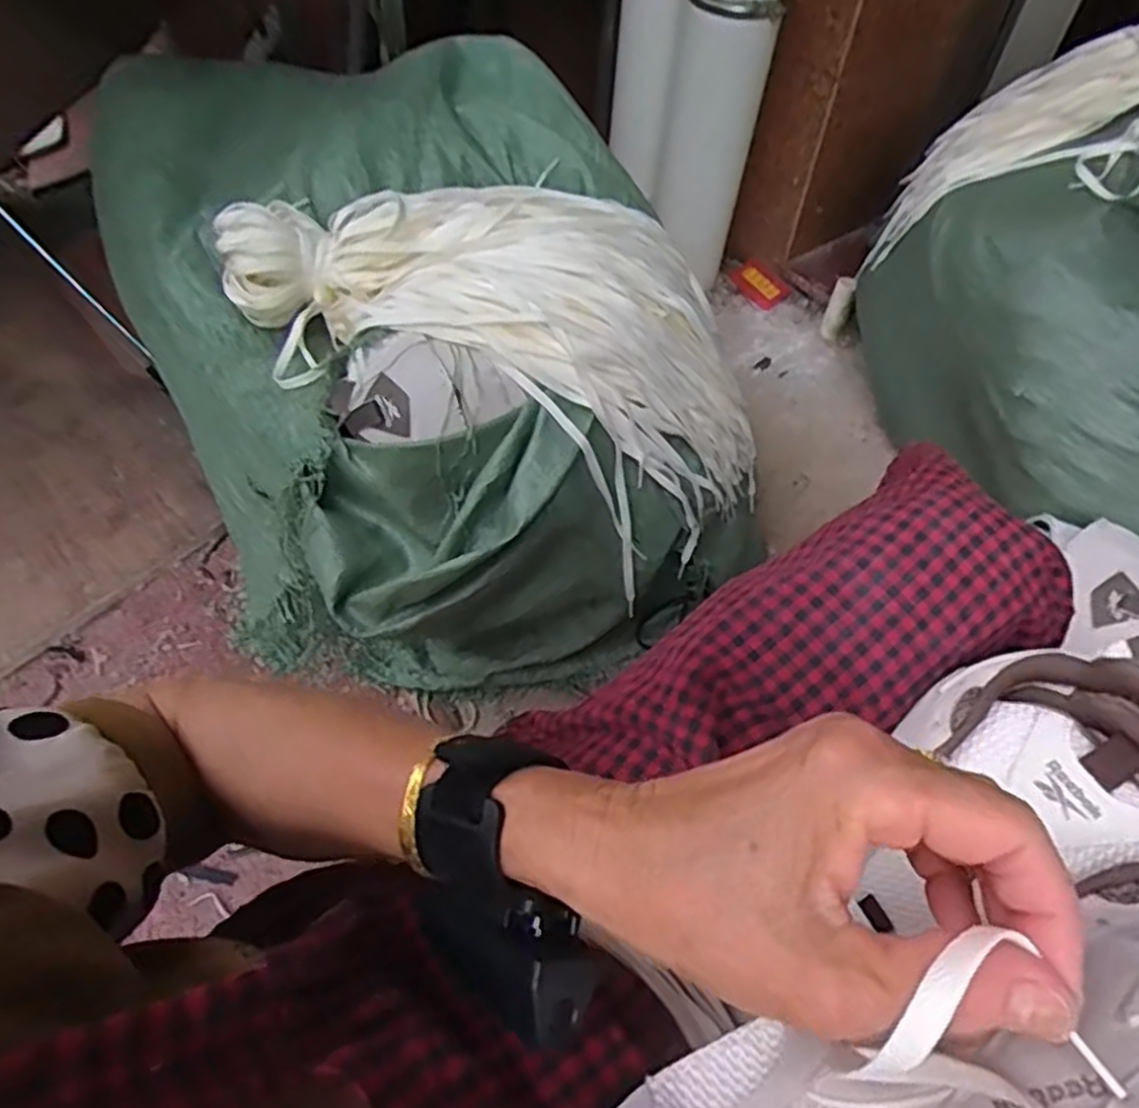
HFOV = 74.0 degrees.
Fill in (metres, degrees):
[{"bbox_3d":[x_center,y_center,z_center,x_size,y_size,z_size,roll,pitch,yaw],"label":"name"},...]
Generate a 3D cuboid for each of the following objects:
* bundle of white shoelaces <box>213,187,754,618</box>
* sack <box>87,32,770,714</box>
[{"bbox_3d":[-0.032,-0.198,0.666,0.506,0.167,0.277,24,55,-13],"label":"bundle of white shoelaces"},{"bbox_3d":[-0.124,-0.177,0.776,0.489,0.373,0.546,-21,59,-16],"label":"sack"}]

